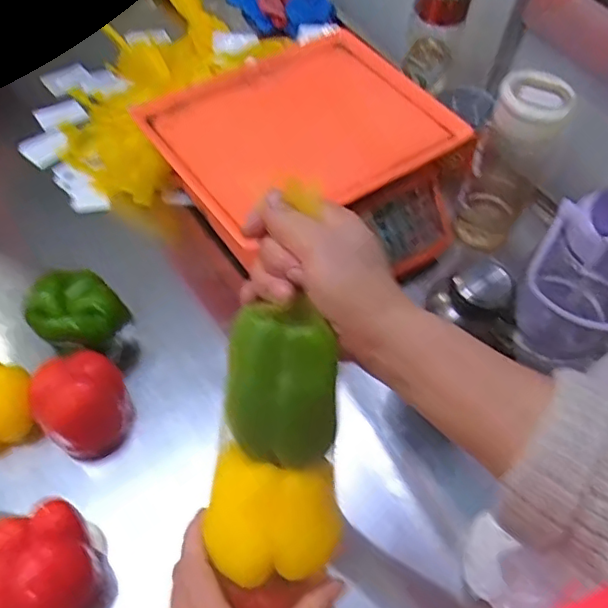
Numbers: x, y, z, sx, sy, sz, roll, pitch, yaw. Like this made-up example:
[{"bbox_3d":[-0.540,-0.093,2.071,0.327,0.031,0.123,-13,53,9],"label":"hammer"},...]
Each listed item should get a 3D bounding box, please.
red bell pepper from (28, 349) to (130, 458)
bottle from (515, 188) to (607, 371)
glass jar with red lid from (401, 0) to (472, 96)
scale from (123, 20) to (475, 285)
[{"bbox_3d":[-0.195,0.088,0.512,0.077,0.074,0.069,-27,61,-20],"label":"red bell pepper"},{"bbox_3d":[0.276,-0.019,0.573,0.105,0.218,0.095,28,58,15],"label":"bottle"},{"bbox_3d":[0.160,-0.334,0.706,0.065,0.121,0.062,18,56,9],"label":"glass jar with red lid"},{"bbox_3d":[0.016,-0.154,0.668,0.315,0.105,0.291,-27,61,-20],"label":"scale"}]

